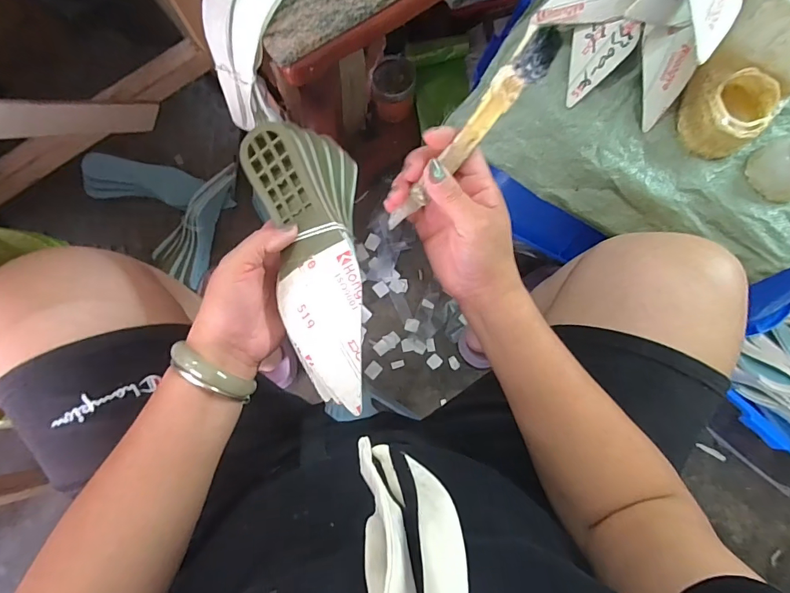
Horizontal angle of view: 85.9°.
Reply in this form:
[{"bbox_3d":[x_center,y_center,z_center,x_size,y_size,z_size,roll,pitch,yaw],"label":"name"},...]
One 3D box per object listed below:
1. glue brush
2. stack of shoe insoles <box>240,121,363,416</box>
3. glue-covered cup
[{"bbox_3d":[0.055,-0.119,0.314,0.028,0.022,0.171,42,105,4],"label":"glue brush"},{"bbox_3d":[-0.064,-0.030,0.353,0.084,0.059,0.240,-12,75,-4],"label":"stack of shoe insoles"},{"bbox_3d":[0.388,-0.223,0.491,0.079,0.056,0.103,10,81,-1],"label":"glue-covered cup"}]

